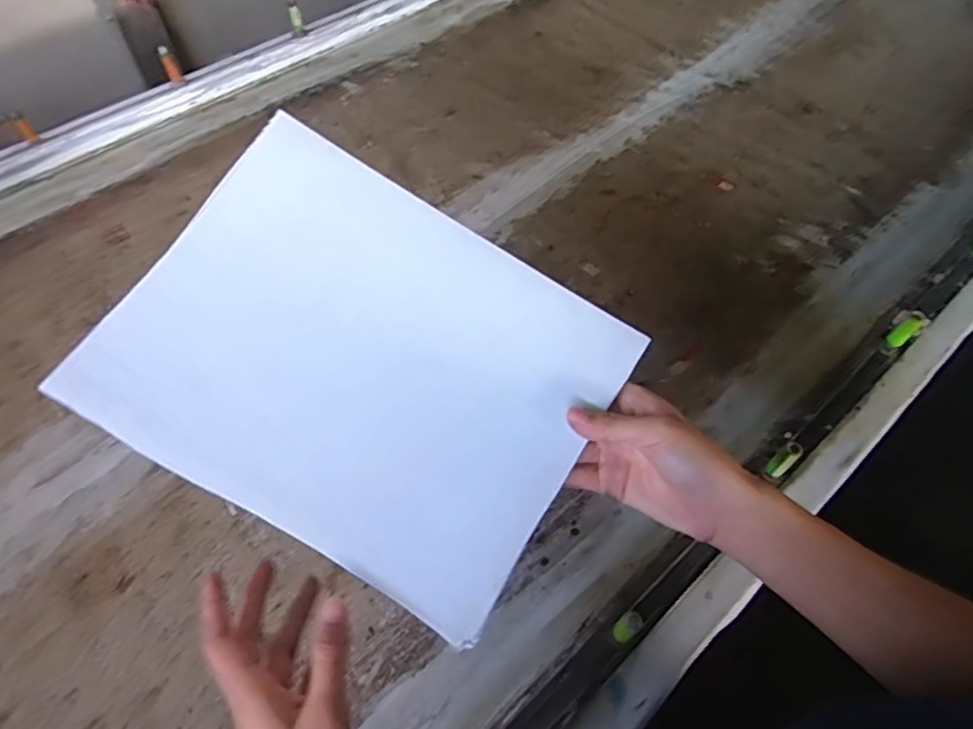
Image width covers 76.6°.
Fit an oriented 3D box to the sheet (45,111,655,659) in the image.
[{"bbox_3d":[-0.071,-0.002,0.366,0.268,0.016,0.207,32,73,1],"label":"sheet"}]

